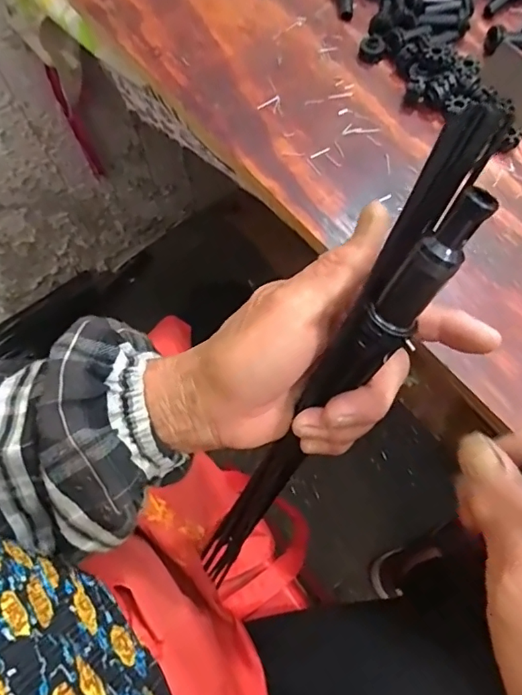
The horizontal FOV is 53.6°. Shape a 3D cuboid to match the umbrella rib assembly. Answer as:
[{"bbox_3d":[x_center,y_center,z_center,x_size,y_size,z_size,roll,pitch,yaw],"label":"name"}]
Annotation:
[{"bbox_3d":[0.026,0.041,0.275,0.026,0.337,0.040,39,45,14],"label":"umbrella rib assembly"}]

